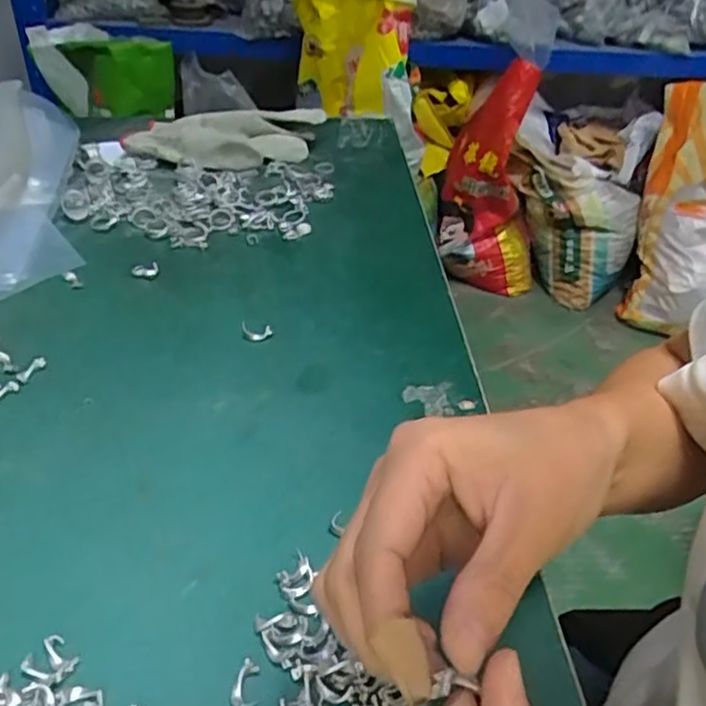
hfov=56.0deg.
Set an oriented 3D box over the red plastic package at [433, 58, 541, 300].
[{"bbox_3d":[0.363,-0.425,1.691,0.273,0.572,0.144,16,40,13],"label":"red plastic package"}]

